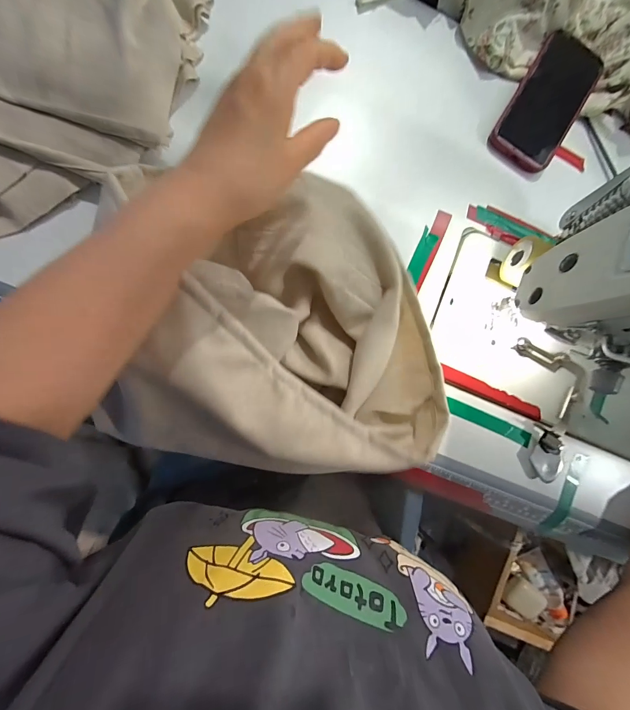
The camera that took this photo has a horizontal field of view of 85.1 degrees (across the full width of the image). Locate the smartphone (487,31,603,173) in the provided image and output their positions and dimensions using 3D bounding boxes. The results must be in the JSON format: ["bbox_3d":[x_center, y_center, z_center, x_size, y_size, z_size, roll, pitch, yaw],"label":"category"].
[{"bbox_3d":[0.279,-0.304,0.409,0.076,0.016,0.173,31,82,-6],"label":"smartphone"}]

